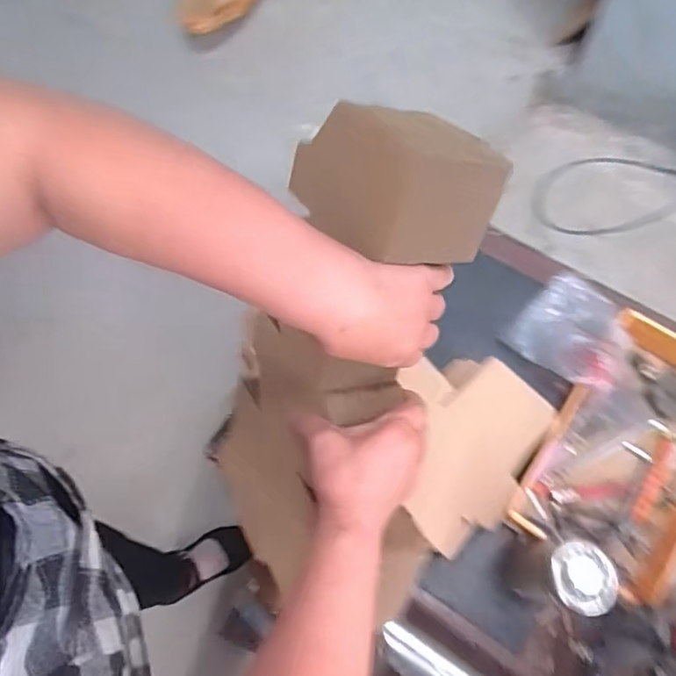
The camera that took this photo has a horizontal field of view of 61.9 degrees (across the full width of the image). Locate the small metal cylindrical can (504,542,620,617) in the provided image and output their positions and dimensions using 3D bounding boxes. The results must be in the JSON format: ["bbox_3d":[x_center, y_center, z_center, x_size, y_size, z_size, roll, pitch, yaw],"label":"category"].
[{"bbox_3d":[0.278,0.305,0.728,0.069,0.238,0.070,-1,69,2],"label":"small metal cylindrical can"}]

